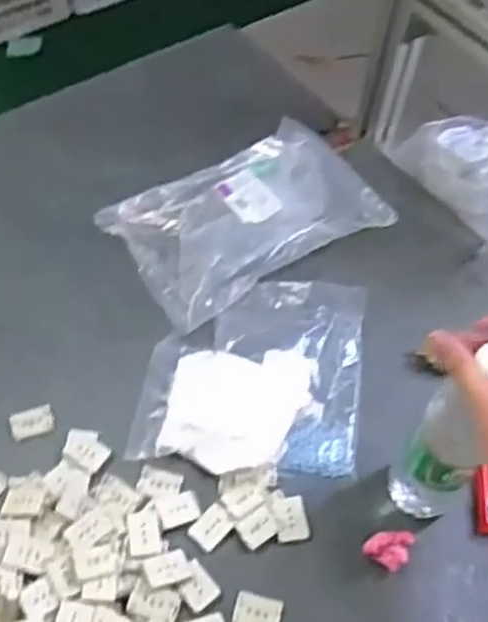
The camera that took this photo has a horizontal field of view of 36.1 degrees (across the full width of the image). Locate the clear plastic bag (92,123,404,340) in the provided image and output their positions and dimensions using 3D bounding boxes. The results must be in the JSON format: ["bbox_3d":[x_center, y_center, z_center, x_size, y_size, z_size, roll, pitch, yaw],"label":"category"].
[{"bbox_3d":[0.003,-0.103,0.822,0.268,0.083,0.174,-25,61,-20],"label":"clear plastic bag"}]

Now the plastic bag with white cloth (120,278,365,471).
[{"bbox_3d":[0.013,0.056,0.729,0.202,0.024,0.211,8,56,1],"label":"plastic bag with white cloth"}]

